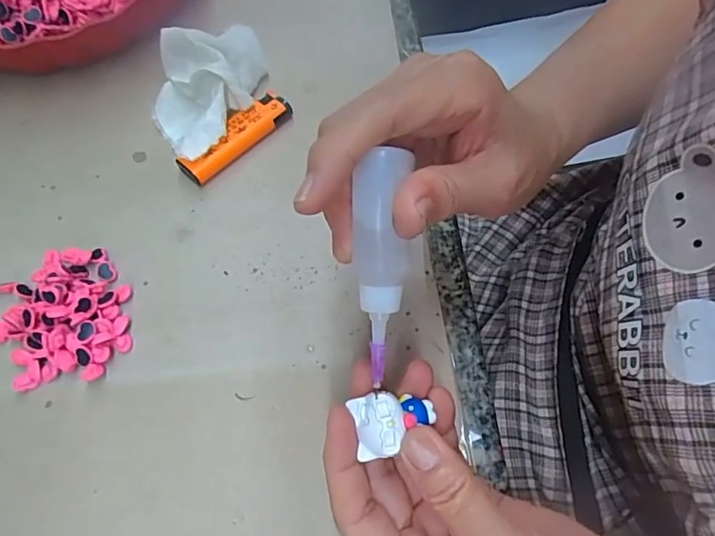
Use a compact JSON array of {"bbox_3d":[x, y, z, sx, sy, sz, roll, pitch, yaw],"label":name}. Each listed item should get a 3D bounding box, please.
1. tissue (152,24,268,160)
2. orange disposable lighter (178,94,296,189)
[{"bbox_3d":[-0.103,-0.117,0.327,0.065,0.044,0.099,6,65,4],"label":"tissue"},{"bbox_3d":[-0.079,-0.085,0.326,0.024,0.017,0.080,41,72,18],"label":"orange disposable lighter"}]

